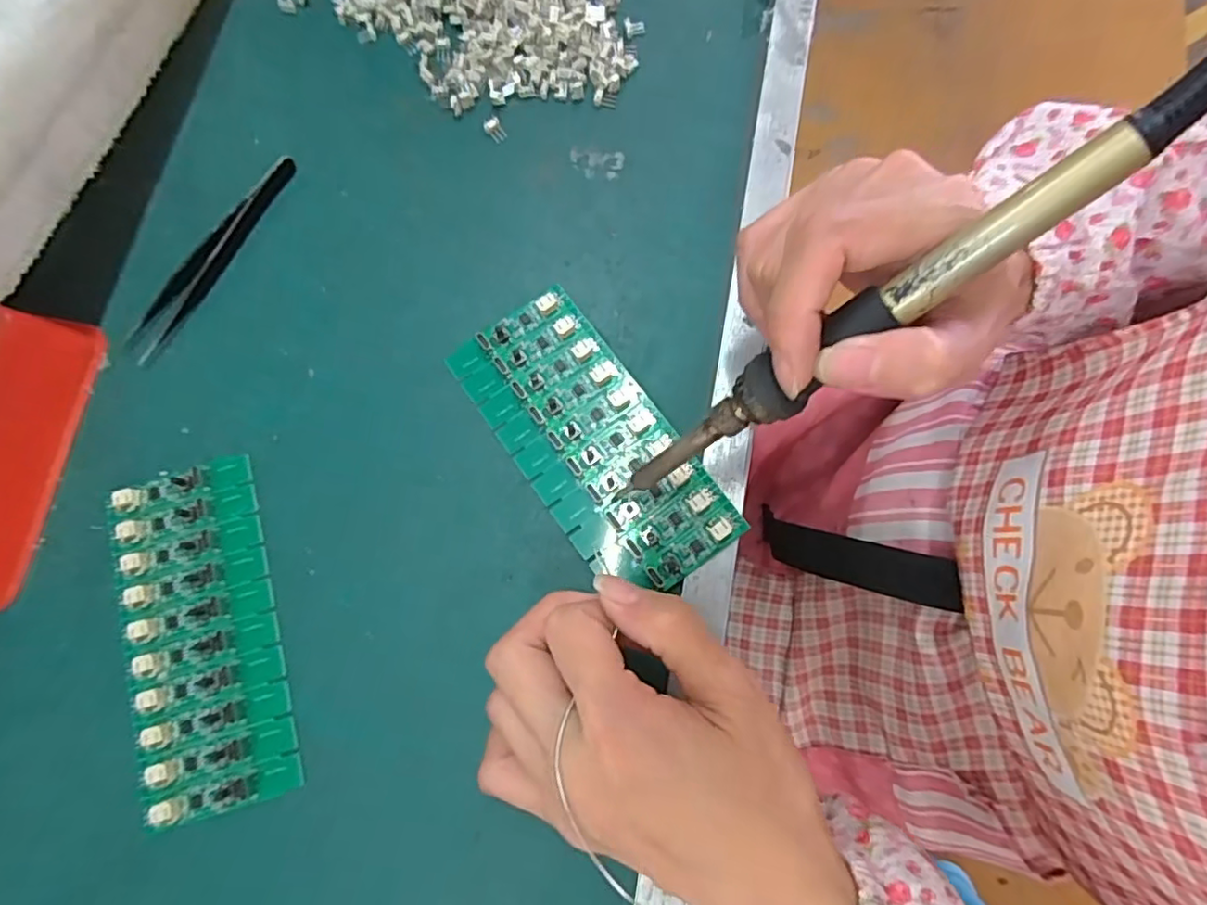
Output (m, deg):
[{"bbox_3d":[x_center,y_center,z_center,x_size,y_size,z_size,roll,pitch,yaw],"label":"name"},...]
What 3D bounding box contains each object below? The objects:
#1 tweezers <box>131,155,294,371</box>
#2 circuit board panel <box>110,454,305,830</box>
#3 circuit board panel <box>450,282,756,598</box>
[{"bbox_3d":[-0.180,-0.092,0.287,0.015,0.009,0.112,34,80,8],"label":"tweezers"},{"bbox_3d":[-0.165,0.073,0.253,0.058,0.005,0.137,-16,78,-3],"label":"circuit board panel"},{"bbox_3d":[-0.006,-0.006,0.266,0.061,0.007,0.137,-36,77,-5],"label":"circuit board panel"}]

